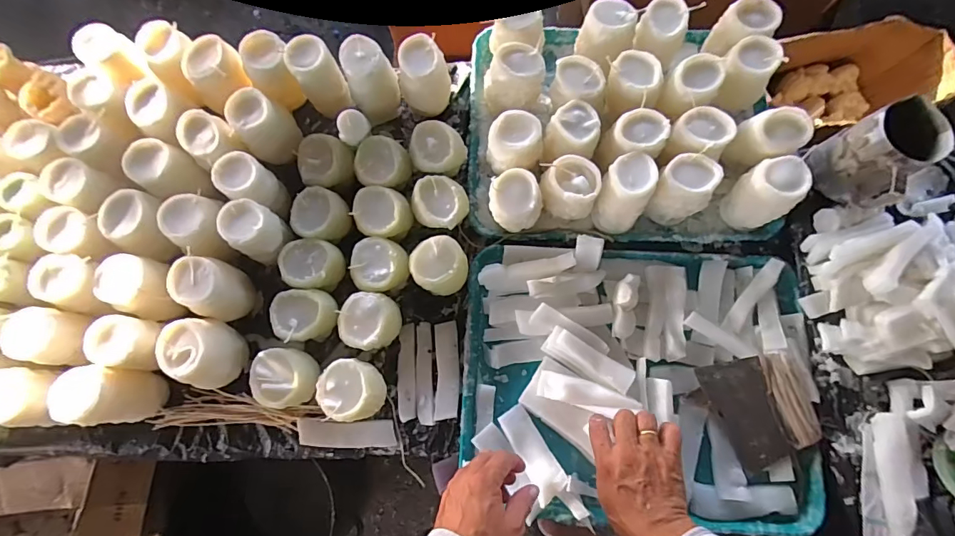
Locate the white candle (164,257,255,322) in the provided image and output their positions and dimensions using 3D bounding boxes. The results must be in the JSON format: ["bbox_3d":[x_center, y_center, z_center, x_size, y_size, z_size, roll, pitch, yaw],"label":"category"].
[{"bbox_3d":[-0.336,0.026,0.578,0.065,0.094,0.064,0,76,1],"label":"white candle"}]

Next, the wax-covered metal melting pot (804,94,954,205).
[{"bbox_3d":[0.492,-0.132,0.547,0.090,0.102,0.104,-19,77,-4],"label":"wax-covered metal melting pot"}]

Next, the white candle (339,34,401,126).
[{"bbox_3d":[-0.152,-0.265,0.651,0.071,0.130,0.063,-32,69,-6],"label":"white candle"}]

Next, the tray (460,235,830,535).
[{"bbox_3d":[0.203,0.139,0.574,0.435,0.050,0.339,3,76,2],"label":"tray"}]

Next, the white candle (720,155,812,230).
[{"bbox_3d":[0.375,-0.096,0.592,0.066,0.104,0.065,0,76,1],"label":"white candle"}]

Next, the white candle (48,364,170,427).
[{"bbox_3d":[-0.423,0.150,0.525,0.059,0.105,0.065,-4,76,0],"label":"white candle"}]

